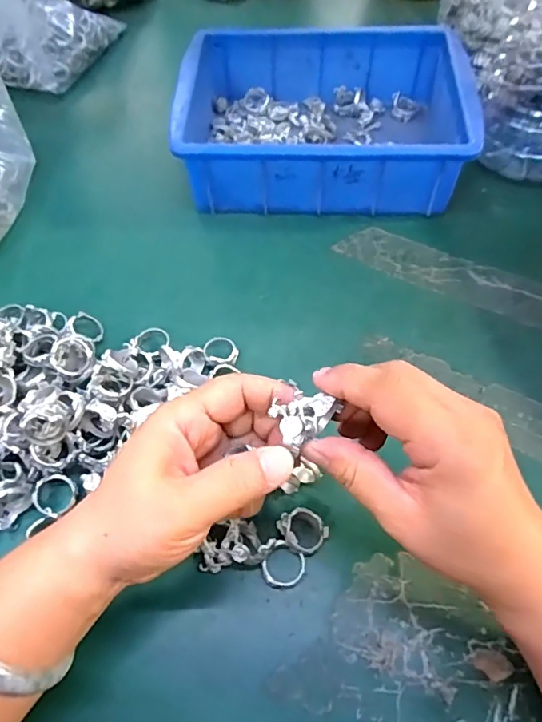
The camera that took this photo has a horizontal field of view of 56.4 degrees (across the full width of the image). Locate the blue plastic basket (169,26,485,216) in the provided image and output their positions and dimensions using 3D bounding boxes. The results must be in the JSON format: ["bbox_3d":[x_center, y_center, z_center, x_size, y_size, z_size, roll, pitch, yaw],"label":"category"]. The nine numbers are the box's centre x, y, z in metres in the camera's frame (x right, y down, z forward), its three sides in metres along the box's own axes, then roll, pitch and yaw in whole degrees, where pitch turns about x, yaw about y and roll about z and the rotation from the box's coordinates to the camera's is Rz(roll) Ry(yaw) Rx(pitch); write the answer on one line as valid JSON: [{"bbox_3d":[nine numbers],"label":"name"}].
[{"bbox_3d":[0.043,-0.215,0.456,0.242,0.076,0.163,2,60,3],"label":"blue plastic basket"}]

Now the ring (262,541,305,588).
[{"bbox_3d":[0.007,0.120,0.294,0.024,0.007,0.024,2,69,-5],"label":"ring"}]

